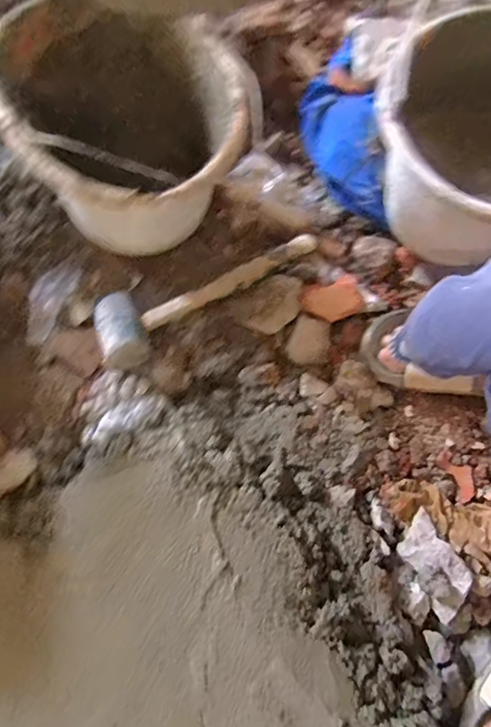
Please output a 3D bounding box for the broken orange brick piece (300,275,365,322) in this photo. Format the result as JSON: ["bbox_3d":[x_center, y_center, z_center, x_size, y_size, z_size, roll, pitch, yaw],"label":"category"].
[{"bbox_3d":[0.119,-0.086,0.628,0.078,0.020,0.053,-15,93,13],"label":"broken orange brick piece"}]

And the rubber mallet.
[{"bbox_3d":[-0.043,-0.084,0.615,0.308,0.067,0.094,-20,74,-4],"label":"rubber mallet"}]

